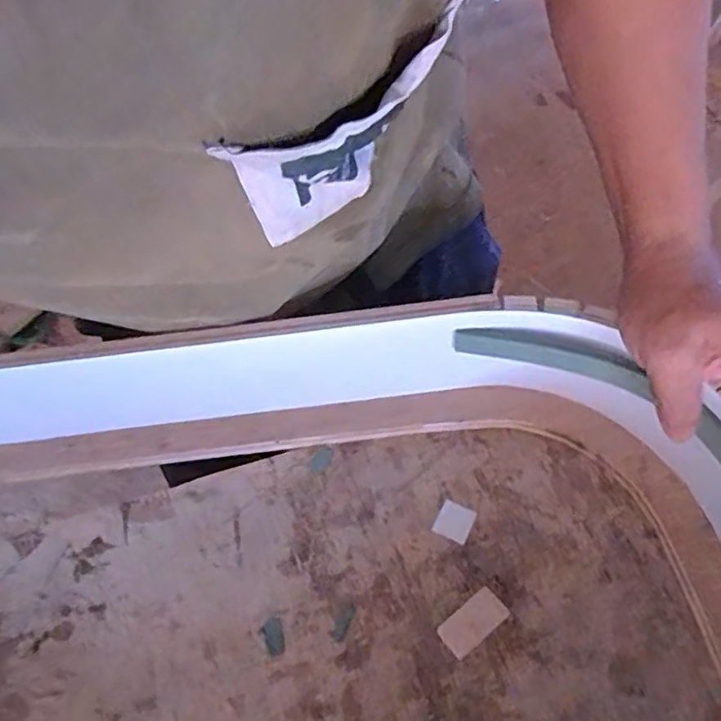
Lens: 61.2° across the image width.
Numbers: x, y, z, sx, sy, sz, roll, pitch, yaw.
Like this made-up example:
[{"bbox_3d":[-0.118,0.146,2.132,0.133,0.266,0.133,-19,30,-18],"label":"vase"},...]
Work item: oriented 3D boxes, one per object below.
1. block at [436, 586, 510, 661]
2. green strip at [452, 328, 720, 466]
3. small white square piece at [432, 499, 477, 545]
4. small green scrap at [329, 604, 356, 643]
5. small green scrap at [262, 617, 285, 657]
[{"bbox_3d":[0.069,0.160,0.373,0.042,0.004,0.023,-33,58,-18],"label":"block"},{"bbox_3d":[0.158,0.032,0.366,0.056,0.023,0.221,-37,58,-20],"label":"green strip"},{"bbox_3d":[0.064,0.110,0.417,0.023,0.004,0.026,21,59,20],"label":"small white square piece"},{"bbox_3d":[-0.011,0.163,0.380,0.009,0.004,0.023,21,58,19],"label":"small green scrap"},{"bbox_3d":[-0.054,0.172,0.380,0.012,0.004,0.022,-17,54,-7],"label":"small green scrap"}]

